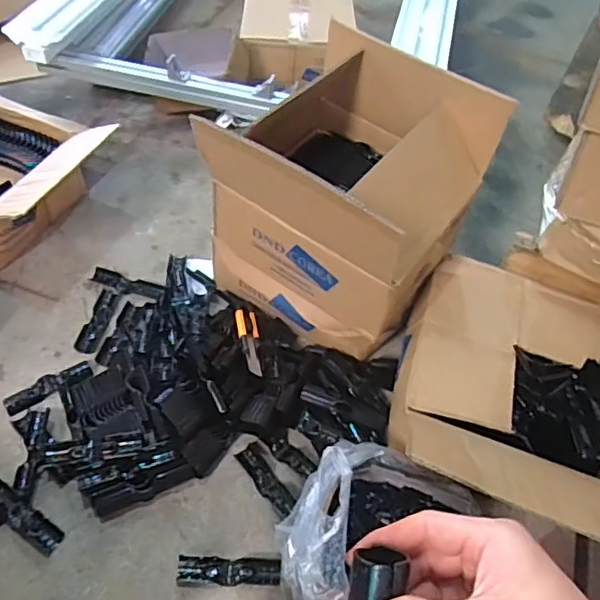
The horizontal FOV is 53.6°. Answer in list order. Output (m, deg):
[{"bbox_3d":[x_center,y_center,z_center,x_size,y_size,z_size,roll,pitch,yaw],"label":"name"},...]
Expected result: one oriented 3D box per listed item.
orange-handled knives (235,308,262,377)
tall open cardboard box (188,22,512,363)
[{"bbox_3d":[-0.079,0.062,0.923,0.035,0.009,0.159,11,32,-18],"label":"orange-handled knives"},{"bbox_3d":[0.060,-0.143,0.922,0.329,0.397,0.316,31,53,18],"label":"tall open cardboard box"}]

